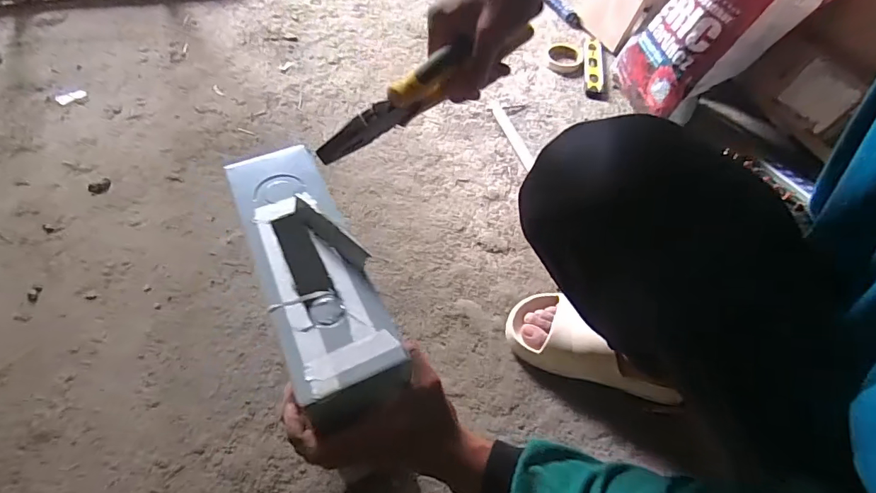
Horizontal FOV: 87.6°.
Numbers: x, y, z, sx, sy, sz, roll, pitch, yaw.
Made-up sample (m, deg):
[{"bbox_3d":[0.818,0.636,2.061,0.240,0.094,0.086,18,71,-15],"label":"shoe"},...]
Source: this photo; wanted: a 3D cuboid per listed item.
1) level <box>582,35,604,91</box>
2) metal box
[{"bbox_3d":[0.367,-0.443,1.084,0.042,0.016,0.229,9,55,1],"label":"level"},{"bbox_3d":[-0.114,0.014,0.386,0.091,0.046,0.247,-20,61,-18],"label":"metal box"}]

